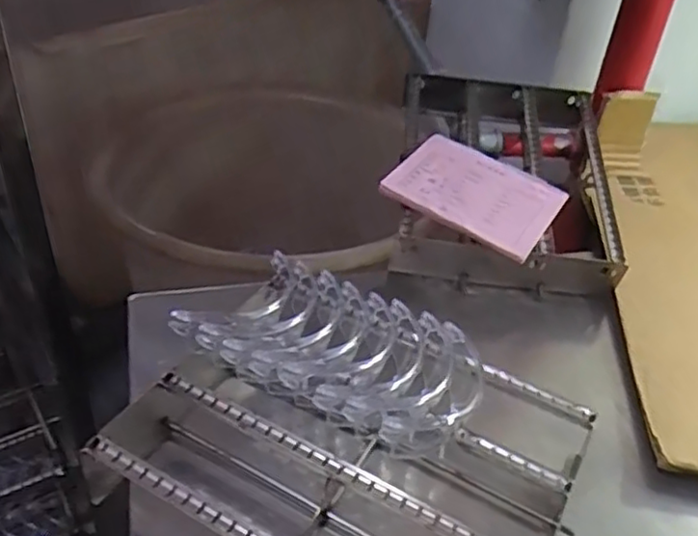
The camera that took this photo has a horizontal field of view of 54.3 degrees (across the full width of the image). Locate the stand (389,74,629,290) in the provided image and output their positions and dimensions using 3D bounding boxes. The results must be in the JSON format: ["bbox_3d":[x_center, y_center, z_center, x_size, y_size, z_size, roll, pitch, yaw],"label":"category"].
[{"bbox_3d":[0.185,-0.111,0.817,0.249,0.112,0.306,8,37,4],"label":"stand"}]

